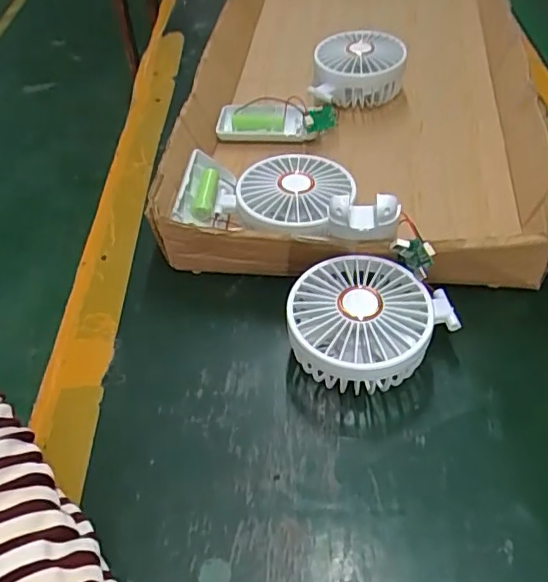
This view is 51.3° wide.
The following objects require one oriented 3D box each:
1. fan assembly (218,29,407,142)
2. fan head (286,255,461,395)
[{"bbox_3d":[0.038,-0.186,0.530,0.191,0.044,0.088,-29,52,-19],"label":"fan assembly"},{"bbox_3d":[0.056,0.022,0.359,0.085,0.045,0.088,-3,48,3],"label":"fan head"}]

